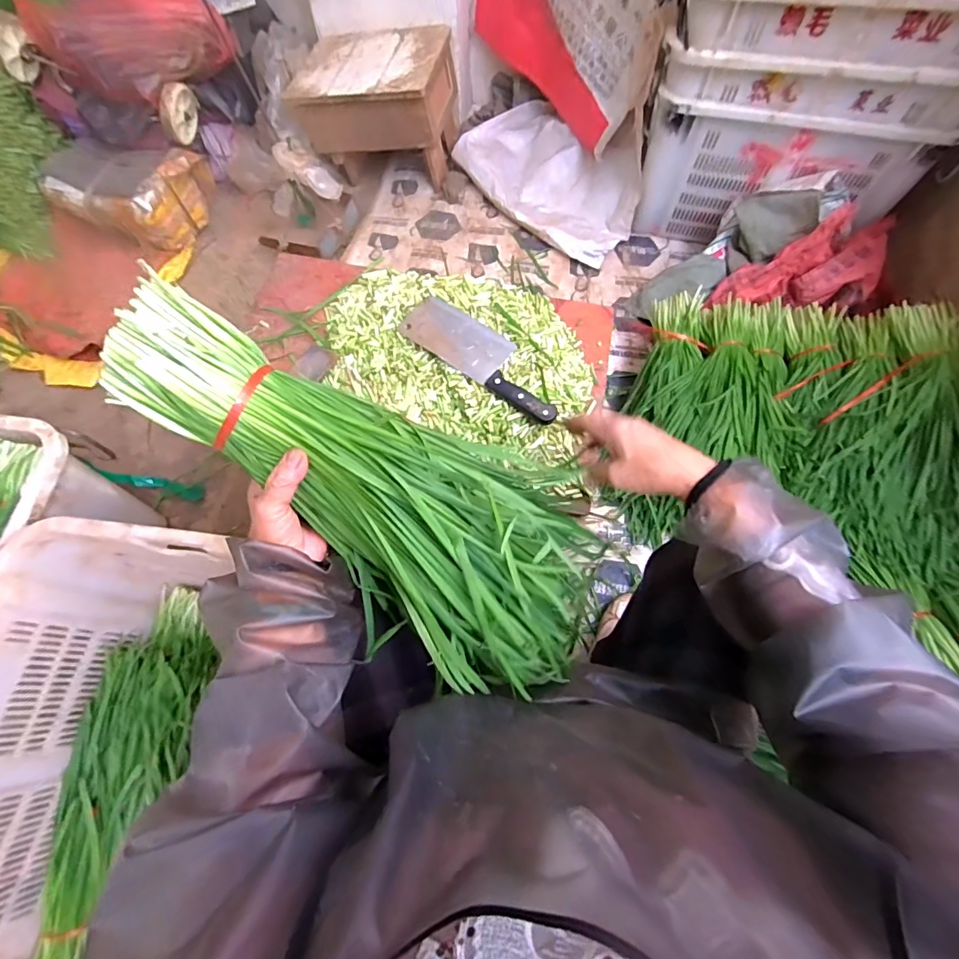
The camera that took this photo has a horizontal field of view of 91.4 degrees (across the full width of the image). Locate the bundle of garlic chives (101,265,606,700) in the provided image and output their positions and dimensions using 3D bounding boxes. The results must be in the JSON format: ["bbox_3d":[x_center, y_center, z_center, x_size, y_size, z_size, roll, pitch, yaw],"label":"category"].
[{"bbox_3d":[-0.079,0.011,0.425,0.452,0.112,0.206,37,70,-15],"label":"bundle of garlic chives"}]

